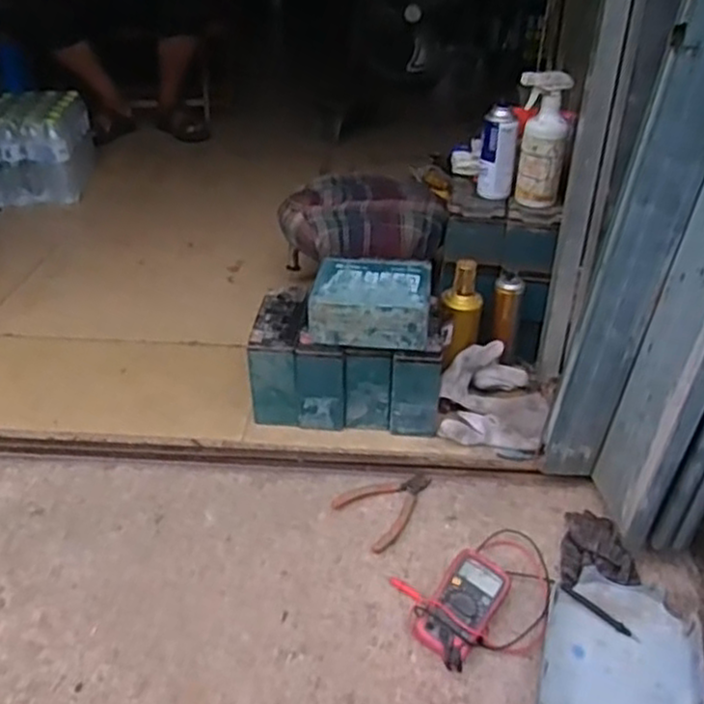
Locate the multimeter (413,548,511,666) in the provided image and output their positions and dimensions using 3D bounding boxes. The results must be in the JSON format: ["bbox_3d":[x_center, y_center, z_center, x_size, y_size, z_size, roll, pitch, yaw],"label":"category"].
[{"bbox_3d":[0.139,0.327,0.927,0.082,0.052,0.143,26,47,27],"label":"multimeter"}]

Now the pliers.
[{"bbox_3d":[0.060,0.221,1.067,0.143,0.015,0.107,-25,46,-27],"label":"pliers"}]

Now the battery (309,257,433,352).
[{"bbox_3d":[0.031,-0.082,1.139,0.182,0.070,0.152,4,33,6],"label":"battery"}]

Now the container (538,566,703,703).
[{"bbox_3d":[0.317,0.378,0.860,0.183,0.055,0.244,10,41,12],"label":"container"}]

